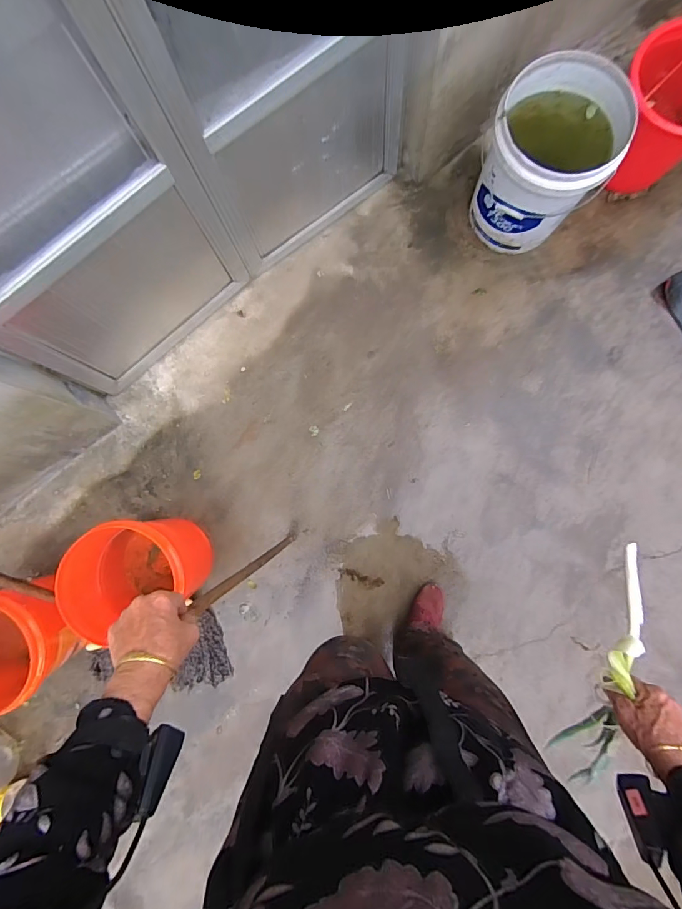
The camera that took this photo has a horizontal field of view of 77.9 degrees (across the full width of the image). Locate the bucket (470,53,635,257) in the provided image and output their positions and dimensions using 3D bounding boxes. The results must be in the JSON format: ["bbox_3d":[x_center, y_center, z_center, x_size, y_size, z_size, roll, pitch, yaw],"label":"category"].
[{"bbox_3d":[0.529,-0.763,1.153,0.294,0.373,0.291,-1,81,6],"label":"bucket"}]

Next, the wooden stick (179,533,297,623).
[{"bbox_3d":[-0.168,0.227,0.916,0.015,0.686,0.021,-40,85,1],"label":"wooden stick"}]

